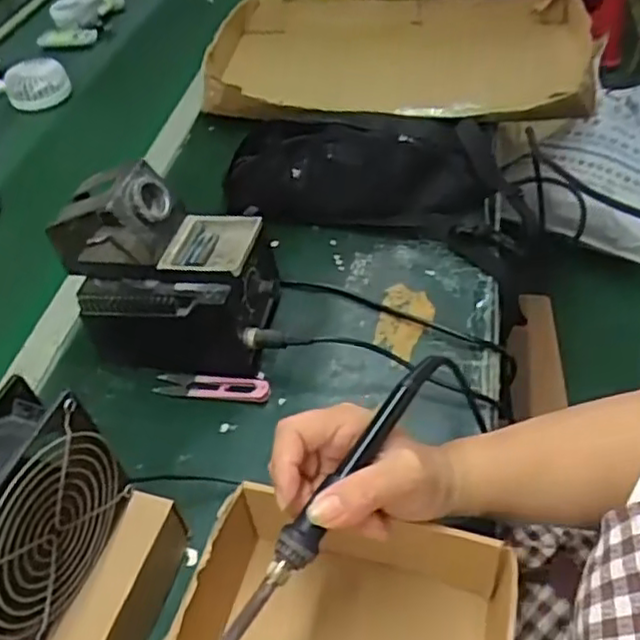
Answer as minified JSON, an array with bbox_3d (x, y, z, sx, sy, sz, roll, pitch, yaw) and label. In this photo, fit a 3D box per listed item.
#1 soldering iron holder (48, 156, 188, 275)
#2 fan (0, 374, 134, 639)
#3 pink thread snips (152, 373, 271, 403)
[{"bbox_3d":[-0.170,-0.085,0.558,0.099,0.074,0.069,6,47,12],"label":"soldering iron holder"},{"bbox_3d":[-0.172,0.116,0.381,0.043,0.115,0.120,12,48,17],"label":"fan"},{"bbox_3d":[-0.094,0.058,0.580,0.101,0.008,0.024,5,47,11],"label":"pink thread snips"}]

